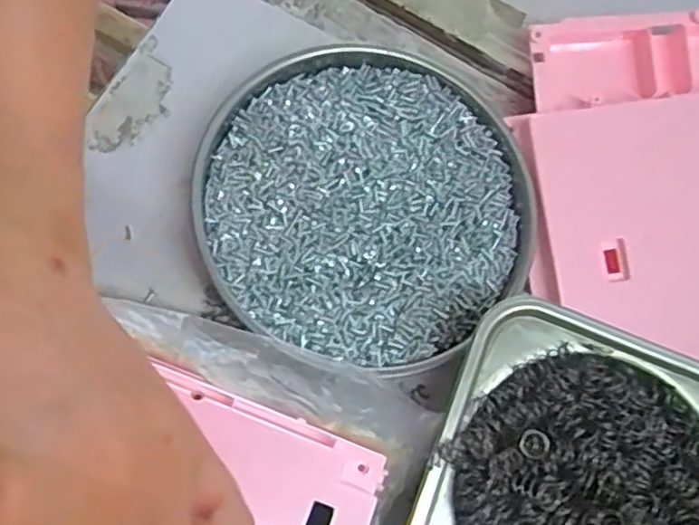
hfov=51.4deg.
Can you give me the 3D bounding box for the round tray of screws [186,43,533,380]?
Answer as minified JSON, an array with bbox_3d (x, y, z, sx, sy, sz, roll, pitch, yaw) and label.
[{"bbox_3d":[0.005,-0.025,0.292,0.131,0.023,0.130,2,74,-9],"label":"round tray of screws"}]

